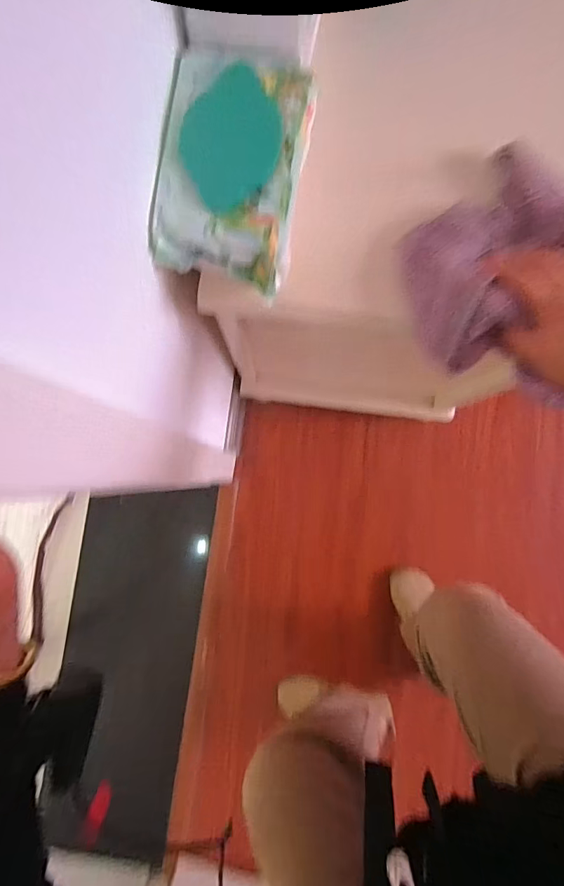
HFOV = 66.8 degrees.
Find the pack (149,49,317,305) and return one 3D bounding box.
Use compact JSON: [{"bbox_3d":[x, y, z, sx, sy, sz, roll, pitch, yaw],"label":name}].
[{"bbox_3d":[-0.041,-0.218,0.341,0.110,0.037,0.166,11,86,2],"label":"pack"}]

